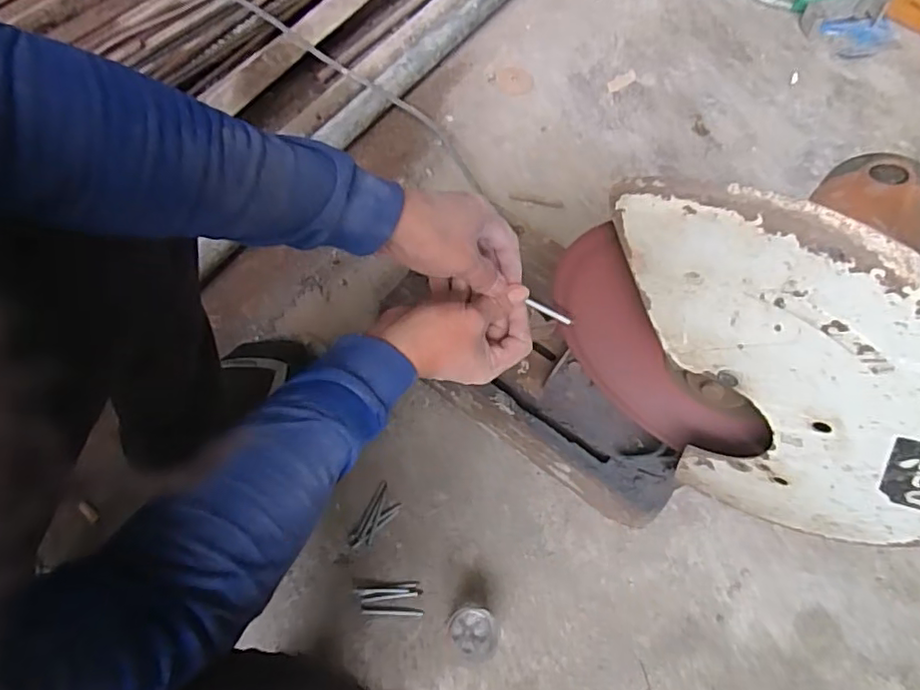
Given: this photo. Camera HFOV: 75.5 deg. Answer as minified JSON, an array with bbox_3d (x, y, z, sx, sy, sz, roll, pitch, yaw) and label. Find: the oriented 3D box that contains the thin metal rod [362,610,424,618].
[{"bbox_3d":[-0.080,0.321,0.711,0.071,0.004,0.007,2,65,-2],"label":"thin metal rod"}]

